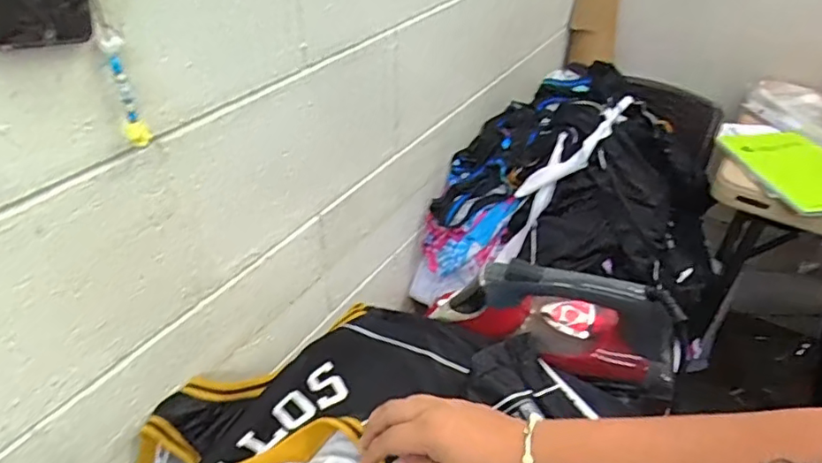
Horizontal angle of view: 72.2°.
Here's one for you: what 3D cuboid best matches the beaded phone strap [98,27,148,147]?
[{"bbox_3d":[-0.241,-0.118,0.474,0.017,0.097,0.011,-18,42,-24],"label":"beaded phone strap"}]

